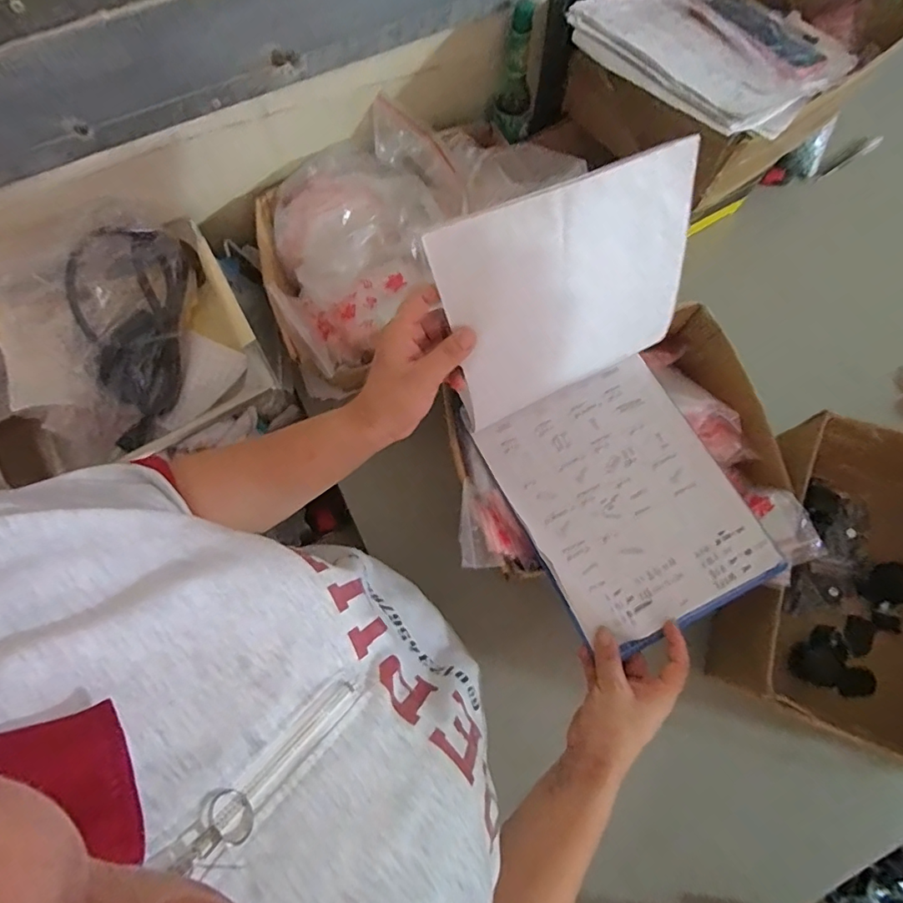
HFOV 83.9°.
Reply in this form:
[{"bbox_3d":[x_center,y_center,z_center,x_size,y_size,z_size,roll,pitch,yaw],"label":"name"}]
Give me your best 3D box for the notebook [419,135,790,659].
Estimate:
[{"bbox_3d":[0.137,-0.035,0.480,0.204,0.164,0.398,-29,114,-7],"label":"notebook"}]

